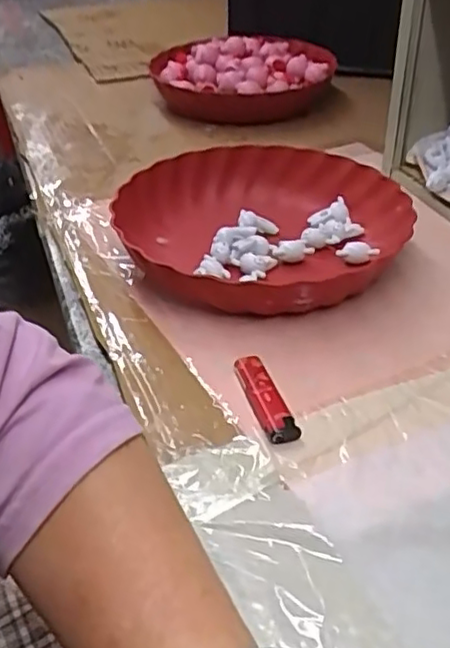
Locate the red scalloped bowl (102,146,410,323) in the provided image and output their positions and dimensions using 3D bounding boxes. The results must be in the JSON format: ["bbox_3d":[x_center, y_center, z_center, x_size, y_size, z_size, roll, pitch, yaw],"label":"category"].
[{"bbox_3d":[0.028,-0.093,0.555,0.236,0.050,0.250,-1,37,1],"label":"red scalloped bowl"}]

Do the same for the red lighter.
[{"bbox_3d":[0.024,0.046,0.409,0.017,0.012,0.074,-12,39,-14],"label":"red lighter"}]

